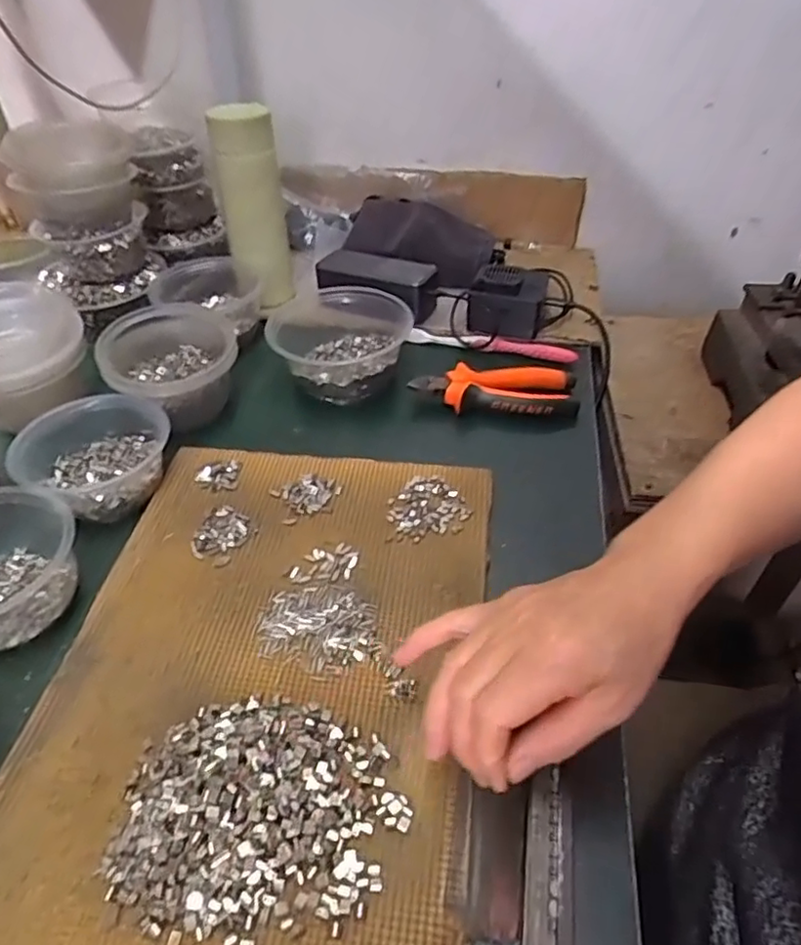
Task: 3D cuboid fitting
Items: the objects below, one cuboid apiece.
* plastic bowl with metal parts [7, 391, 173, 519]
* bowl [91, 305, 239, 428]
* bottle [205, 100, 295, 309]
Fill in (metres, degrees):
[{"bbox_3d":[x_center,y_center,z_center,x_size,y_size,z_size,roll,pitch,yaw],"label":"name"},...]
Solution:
[{"bbox_3d":[-0.245,-0.019,0.506,0.106,0.050,0.102,0,44,0],"label":"plastic bowl with metal parts"},{"bbox_3d":[-0.213,-0.101,0.573,0.112,0.064,0.118,0,44,0],"label":"bowl"},{"bbox_3d":[-0.160,-0.283,0.672,0.059,0.192,0.054,0,44,0],"label":"bottle"}]

